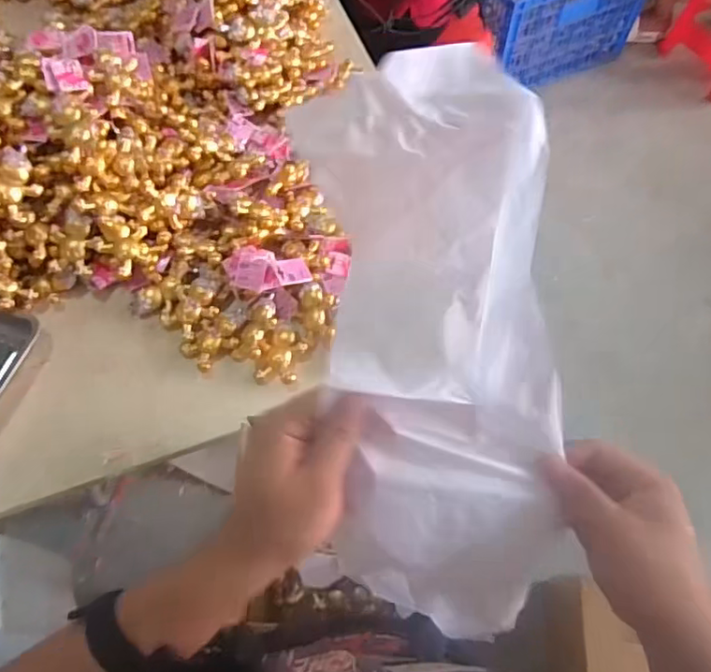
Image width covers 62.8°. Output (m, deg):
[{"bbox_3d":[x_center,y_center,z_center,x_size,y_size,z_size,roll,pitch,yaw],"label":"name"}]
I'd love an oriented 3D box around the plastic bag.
[{"bbox_3d":[0.056,-0.002,0.408,0.152,0.109,0.417,-4,82,-4],"label":"plastic bag"}]

